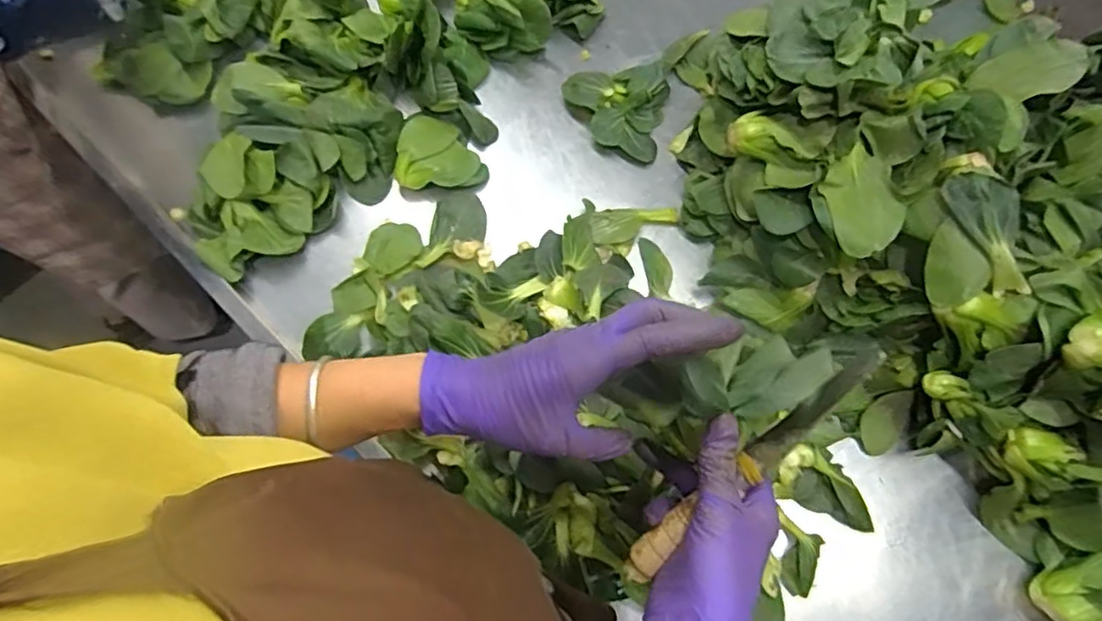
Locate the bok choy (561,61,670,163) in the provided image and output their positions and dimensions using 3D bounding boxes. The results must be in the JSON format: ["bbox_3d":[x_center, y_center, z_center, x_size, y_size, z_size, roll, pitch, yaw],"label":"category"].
[{"bbox_3d":[0.070,-0.229,0.691,0.112,0.030,0.108,13,72,4],"label":"bok choy"}]

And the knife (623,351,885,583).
[{"bbox_3d":[0.126,0.100,0.396,0.207,0.017,0.020,-43,76,6],"label":"knife"}]

